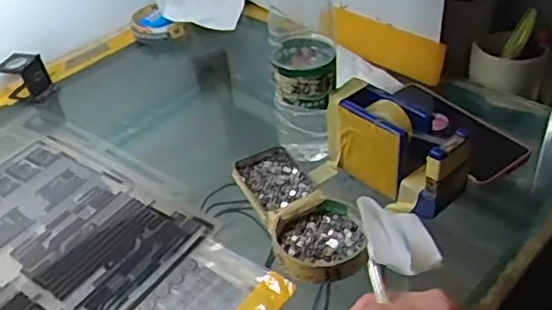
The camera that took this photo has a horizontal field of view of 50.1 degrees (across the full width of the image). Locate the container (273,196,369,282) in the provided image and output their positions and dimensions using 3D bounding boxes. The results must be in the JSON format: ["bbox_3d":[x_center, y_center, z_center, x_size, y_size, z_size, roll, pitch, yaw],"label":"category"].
[{"bbox_3d":[0.038,0.073,0.520,0.080,0.016,0.086,-4,40,3],"label":"container"}]

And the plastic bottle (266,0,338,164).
[{"bbox_3d":[0.025,-0.099,0.557,0.062,0.215,0.070,-1,40,6],"label":"plastic bottle"}]

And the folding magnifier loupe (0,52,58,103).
[{"bbox_3d":[-0.316,-0.099,0.752,0.053,0.049,0.043,12,43,21],"label":"folding magnifier loupe"}]

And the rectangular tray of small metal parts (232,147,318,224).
[{"bbox_3d":[0.000,0.026,0.578,0.064,0.018,0.091,-21,42,-17],"label":"rectangular tray of small metal parts"}]

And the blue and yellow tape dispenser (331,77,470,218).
[{"bbox_3d":[0.110,-0.009,0.545,0.057,0.079,0.135,-28,44,-24],"label":"blue and yellow tape dispenser"}]

